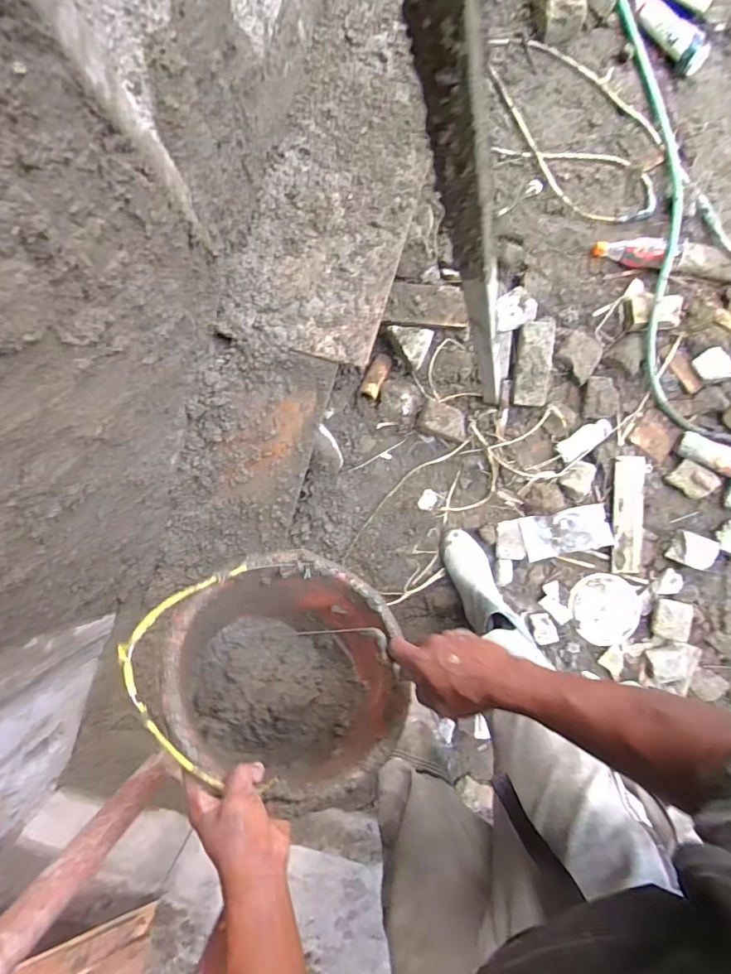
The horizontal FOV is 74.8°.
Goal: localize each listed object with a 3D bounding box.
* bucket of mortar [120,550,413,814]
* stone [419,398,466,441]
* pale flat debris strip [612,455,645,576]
[{"bbox_3d":[-0.100,0.241,0.613,0.285,0.240,0.285,8,59,-14],"label":"bucket of mortar"},{"bbox_3d":[0.203,-0.169,1.203,0.126,0.040,0.080,21,91,1],"label":"stone"},{"bbox_3d":[0.649,0.068,1.176,0.067,0.017,0.279,3,91,1],"label":"pale flat debris strip"}]

